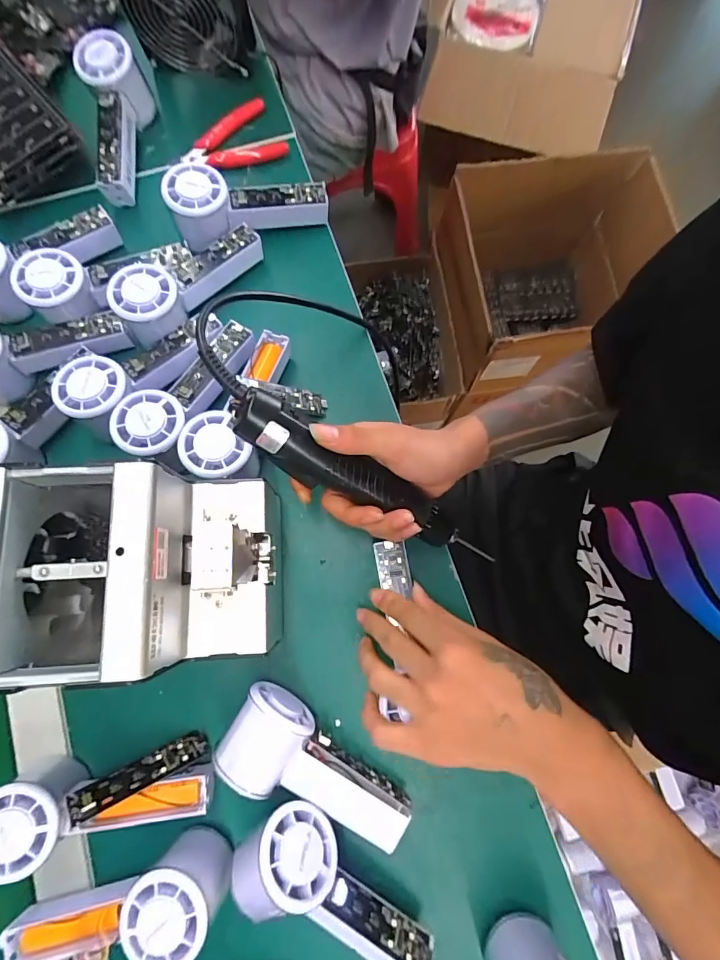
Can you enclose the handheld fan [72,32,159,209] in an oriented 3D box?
[{"bbox_3d":[-0.250,-0.361,0.449,0.054,0.051,0.150,-1,90,-1],"label":"handheld fan"}]

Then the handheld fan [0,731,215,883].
[{"bbox_3d":[-0.187,0.233,0.316,0.149,0.060,0.056,-8,77,-3],"label":"handheld fan"}]

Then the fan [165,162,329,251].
[{"bbox_3d":[-0.106,-0.259,0.422,0.150,0.046,0.061,-9,77,-16],"label":"fan"}]

